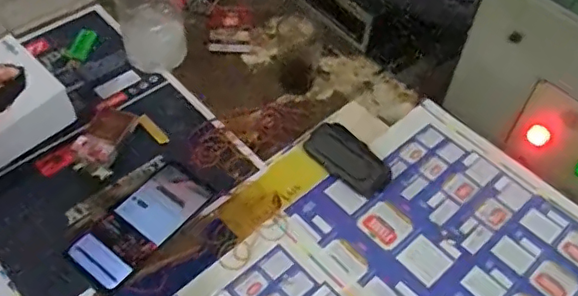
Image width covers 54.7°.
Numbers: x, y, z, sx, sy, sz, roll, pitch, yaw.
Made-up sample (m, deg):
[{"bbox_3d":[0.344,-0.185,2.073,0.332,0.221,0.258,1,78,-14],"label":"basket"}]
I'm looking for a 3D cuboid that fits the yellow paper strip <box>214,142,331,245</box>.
[{"bbox_3d":[-0.021,0.052,0.686,0.143,0.008,0.058,-35,62,-24],"label":"yellow paper strip"}]

